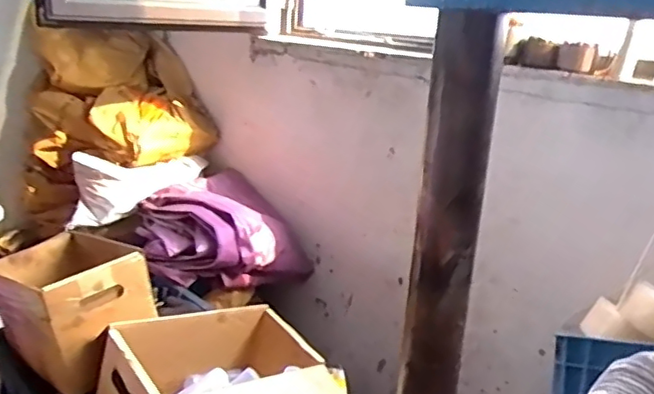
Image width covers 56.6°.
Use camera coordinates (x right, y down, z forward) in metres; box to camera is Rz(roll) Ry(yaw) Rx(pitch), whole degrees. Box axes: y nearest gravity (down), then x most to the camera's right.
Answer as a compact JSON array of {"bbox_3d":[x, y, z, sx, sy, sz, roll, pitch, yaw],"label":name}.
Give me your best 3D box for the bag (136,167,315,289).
[{"bbox_3d":[-0.277,0.091,1.566,0.390,0.190,0.366,-13,25,-41],"label":"bag"}]

